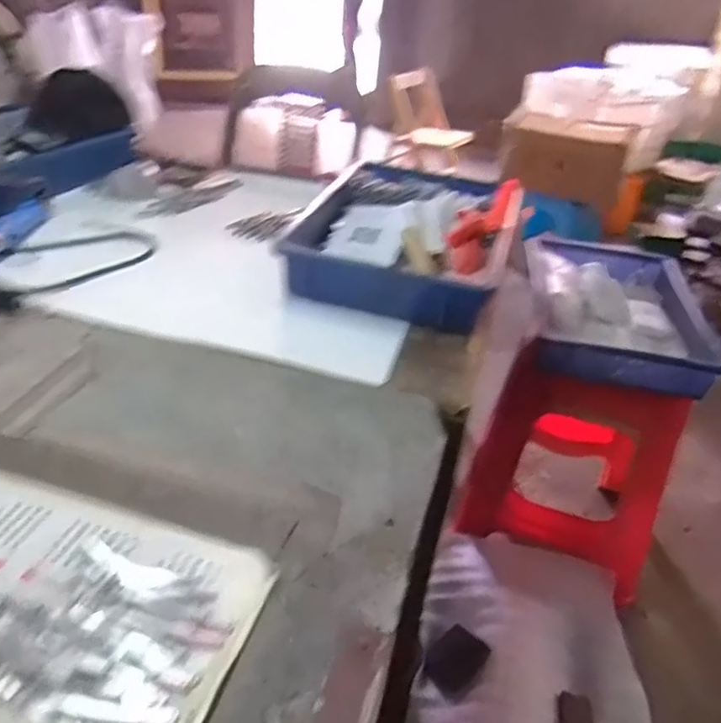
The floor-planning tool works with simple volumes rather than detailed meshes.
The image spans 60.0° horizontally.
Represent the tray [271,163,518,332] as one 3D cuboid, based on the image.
[{"bbox_3d":[0.063,-0.182,0.935,0.302,0.081,0.367,11,34,11],"label":"tray"}]

